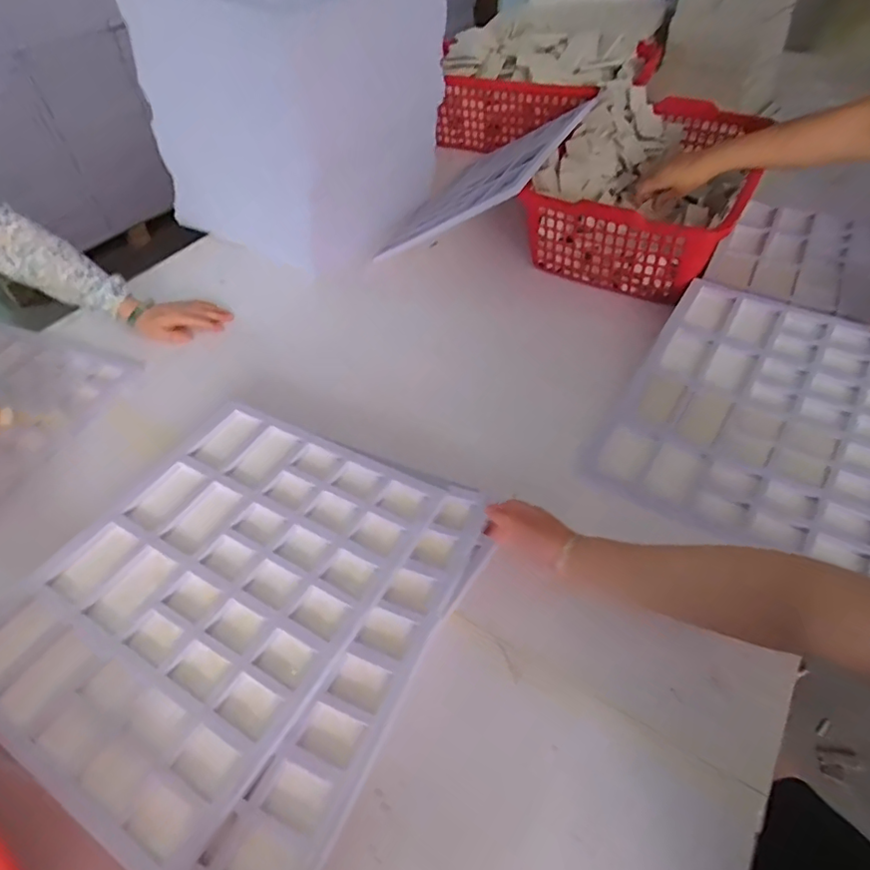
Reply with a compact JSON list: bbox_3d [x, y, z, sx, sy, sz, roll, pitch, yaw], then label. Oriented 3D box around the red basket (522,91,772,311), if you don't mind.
[{"bbox_3d":[0.397,-0.448,1.054,0.330,0.205,0.449,27,55,25],"label":"red basket"}]

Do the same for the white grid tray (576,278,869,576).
[{"bbox_3d":[0.437,-0.030,0.770,0.342,0.035,0.405,27,65,23],"label":"white grid tray"}]

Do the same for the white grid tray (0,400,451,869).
[{"bbox_3d":[-0.243,0.150,0.622,0.346,0.023,0.425,23,53,22],"label":"white grid tray"}]

